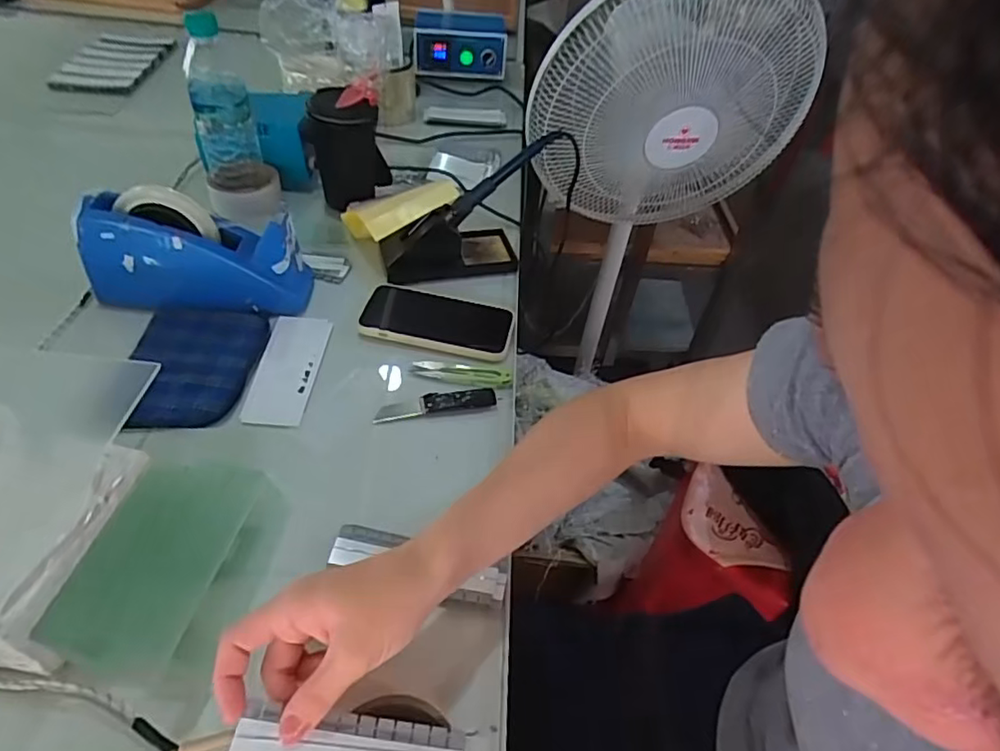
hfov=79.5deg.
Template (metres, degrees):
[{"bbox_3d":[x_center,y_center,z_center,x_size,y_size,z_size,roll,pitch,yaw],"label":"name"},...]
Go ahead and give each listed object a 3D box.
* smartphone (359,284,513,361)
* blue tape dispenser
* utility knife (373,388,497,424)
[{"bbox_3d":[-0.068,-0.062,0.654,0.164,0.015,0.089,14,46,6],"label":"smartphone"},{"bbox_3d":[-0.314,-0.126,0.626,0.212,0.113,0.059,2,46,-5],"label":"blue tape dispenser"},{"bbox_3d":[-0.061,0.028,0.579,0.117,0.006,0.022,-8,47,-15],"label":"utility knife"}]

